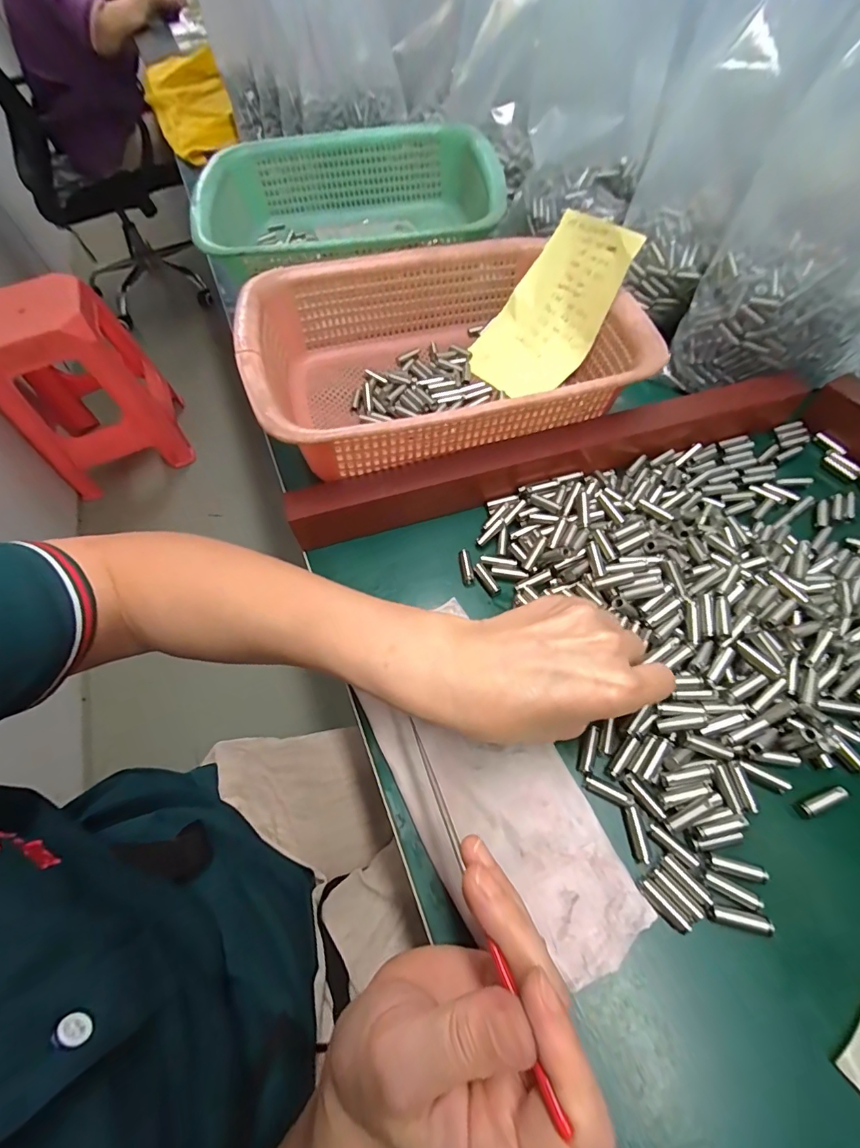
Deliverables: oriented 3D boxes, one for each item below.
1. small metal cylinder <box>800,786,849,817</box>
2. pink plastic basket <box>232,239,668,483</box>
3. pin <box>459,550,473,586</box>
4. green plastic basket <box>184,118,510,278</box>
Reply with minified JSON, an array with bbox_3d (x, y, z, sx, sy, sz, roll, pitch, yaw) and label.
[{"bbox_3d":[0.199,0.116,0.230,0.024,0.008,0.006,-20,60,-8],"label":"small metal cylinder"},{"bbox_3d":[0.006,-0.186,0.377,0.295,0.077,0.226,-15,60,-5],"label":"pink plastic basket"},{"bbox_3d":[0.025,-0.005,0.315,0.007,0.004,0.026,-8,59,0],"label":"pin"},{"bbox_3d":[-0.088,-0.392,0.503,0.303,0.086,0.239,-8,60,1],"label":"green plastic basket"}]

